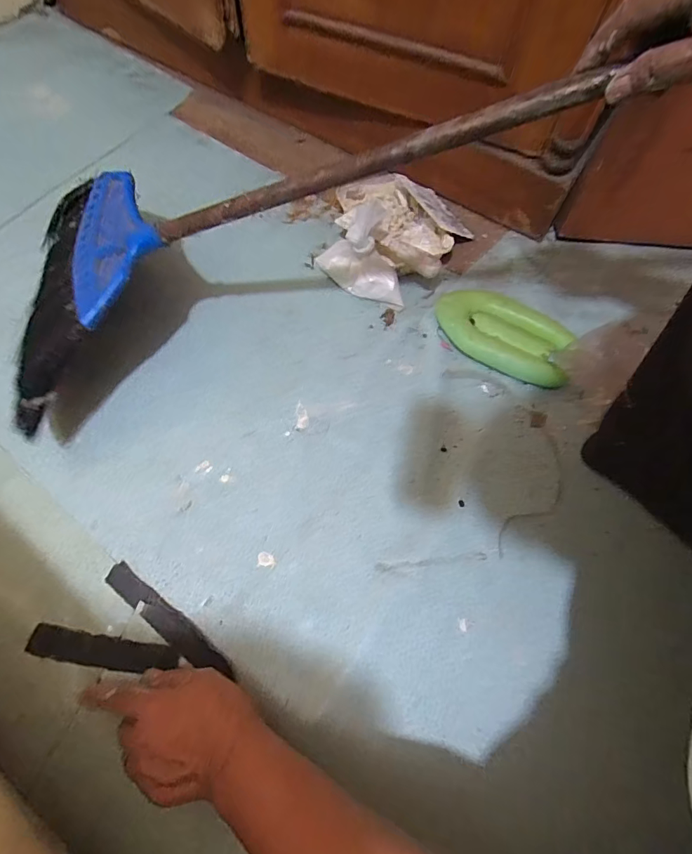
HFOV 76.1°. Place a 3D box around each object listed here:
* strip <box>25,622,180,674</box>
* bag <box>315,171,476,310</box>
[{"bbox_3d":[-0.229,0.210,0.416,0.138,0.006,0.028,7,67,2],"label":"strip"},{"bbox_3d":[0.070,-0.286,0.613,0.180,0.089,0.224,30,67,11],"label":"bag"}]

